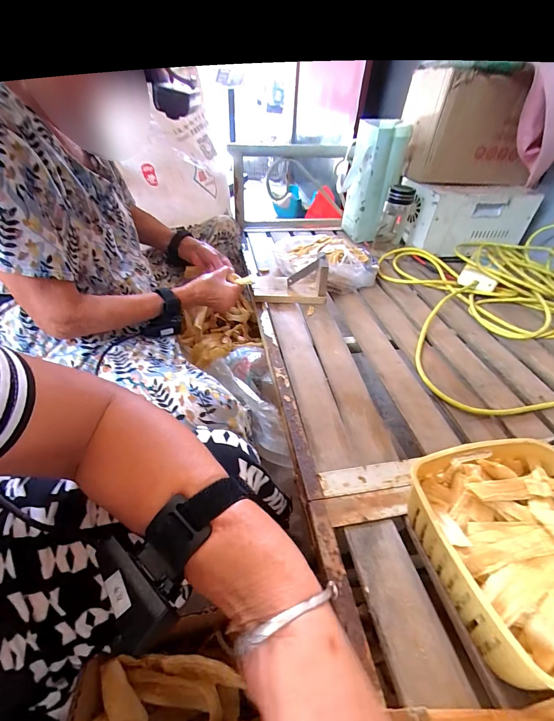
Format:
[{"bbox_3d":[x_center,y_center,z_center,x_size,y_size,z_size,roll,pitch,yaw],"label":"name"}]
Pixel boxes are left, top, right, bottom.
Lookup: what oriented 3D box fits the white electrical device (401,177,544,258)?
[{"bbox_3d":[0.522,-0.397,0.889,0.330,0.167,0.144,-9,44,-13],"label":"white electrical device"}]

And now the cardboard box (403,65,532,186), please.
[{"bbox_3d":[0.522,-0.612,0.852,0.326,0.215,0.183,-2,40,-6],"label":"cardboard box"}]

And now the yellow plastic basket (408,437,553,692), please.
[{"bbox_3d":[0.238,0.178,0.303,0.184,0.083,0.182,2,43,-1],"label":"yellow plastic basket"}]

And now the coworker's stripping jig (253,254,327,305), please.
[{"bbox_3d":[0.028,-0.184,0.698,0.161,0.088,0.091,2,43,-1],"label":"coworker's stripping jig"}]

